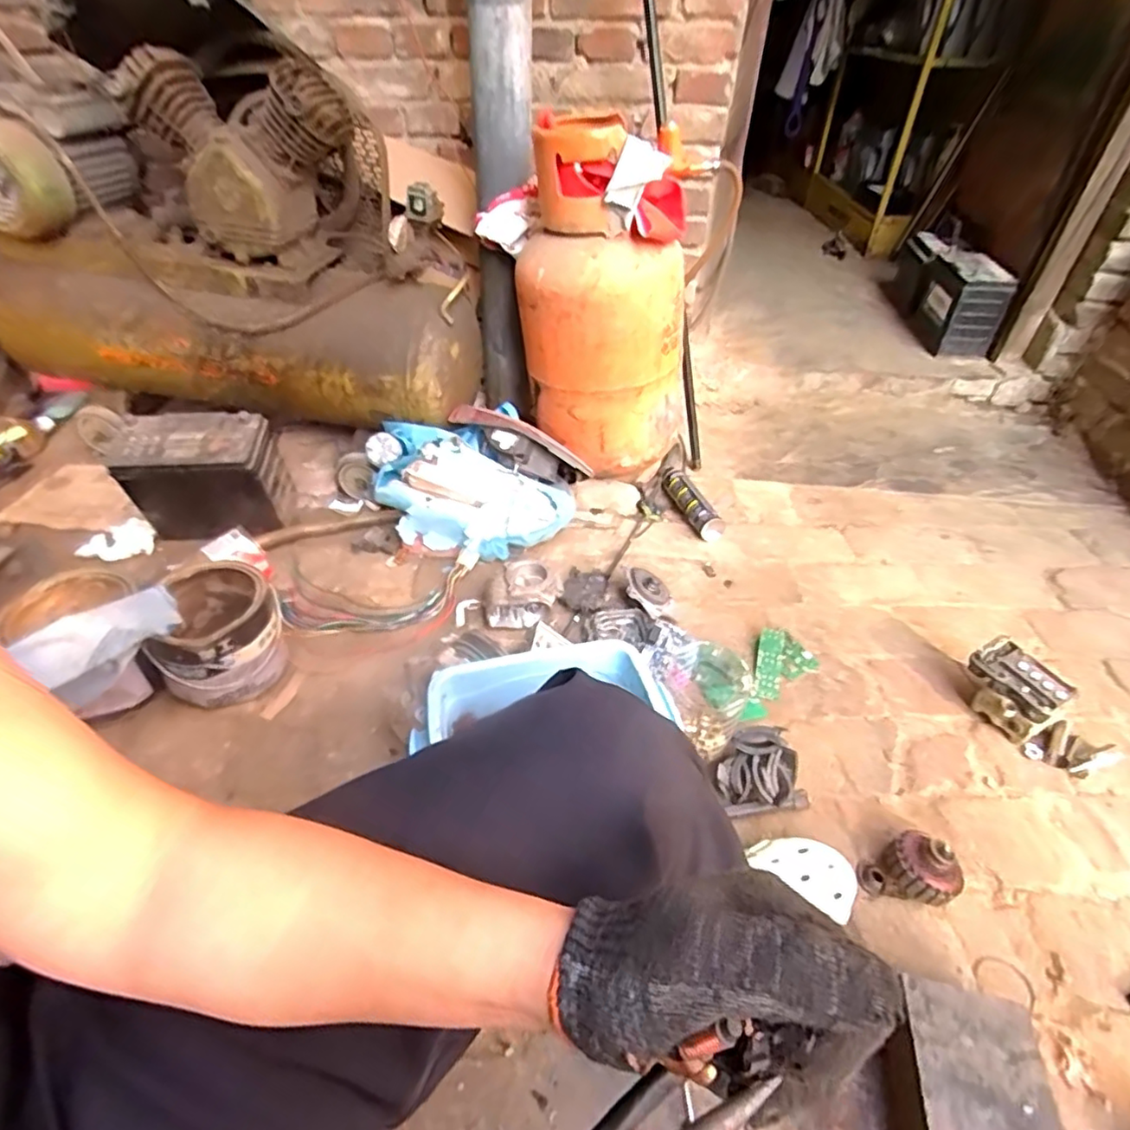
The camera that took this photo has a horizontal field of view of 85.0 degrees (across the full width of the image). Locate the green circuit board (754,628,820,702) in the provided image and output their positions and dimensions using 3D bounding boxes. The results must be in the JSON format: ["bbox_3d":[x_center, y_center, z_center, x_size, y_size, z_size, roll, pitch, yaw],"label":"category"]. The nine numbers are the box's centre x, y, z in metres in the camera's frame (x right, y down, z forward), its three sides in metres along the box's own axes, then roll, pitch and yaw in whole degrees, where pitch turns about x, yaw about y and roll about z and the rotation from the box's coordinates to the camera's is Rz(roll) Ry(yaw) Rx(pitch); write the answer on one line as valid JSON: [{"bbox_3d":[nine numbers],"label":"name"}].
[{"bbox_3d":[0.344,0.156,0.957,0.089,0.013,0.141,13,43,13],"label":"green circuit board"}]

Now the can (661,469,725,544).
[{"bbox_3d":[0.259,-0.136,1.289,0.051,0.048,0.240,-12,44,-15],"label":"can"}]

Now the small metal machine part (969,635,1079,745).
[{"bbox_3d":[0.631,0.179,0.873,0.078,0.092,0.121,-22,47,-24],"label":"small metal machine part"}]

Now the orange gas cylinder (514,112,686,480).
[{"bbox_3d":[0.070,-0.478,1.173,0.278,0.576,0.273,1,42,-1],"label":"orange gas cylinder"}]

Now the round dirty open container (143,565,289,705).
[{"bbox_3d":[-0.482,0.105,0.906,0.130,0.156,0.174,-12,43,-15],"label":"round dirty open container"}]

